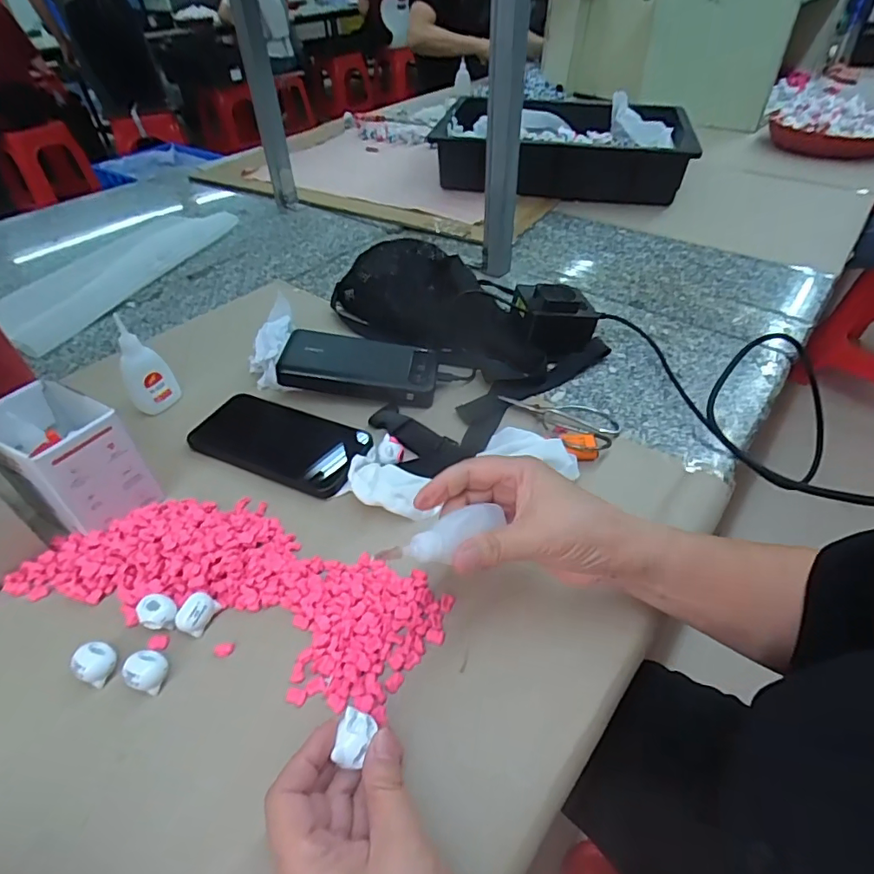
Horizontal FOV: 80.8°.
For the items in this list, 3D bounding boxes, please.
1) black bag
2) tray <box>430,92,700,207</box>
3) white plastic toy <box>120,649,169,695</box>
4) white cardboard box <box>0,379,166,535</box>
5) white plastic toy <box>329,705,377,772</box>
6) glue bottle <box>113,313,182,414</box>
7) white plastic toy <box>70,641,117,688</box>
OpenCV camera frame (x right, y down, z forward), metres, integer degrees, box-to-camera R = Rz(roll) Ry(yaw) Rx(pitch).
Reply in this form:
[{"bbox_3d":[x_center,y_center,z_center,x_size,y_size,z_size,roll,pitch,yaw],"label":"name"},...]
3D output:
[{"bbox_3d":[0.017,-0.147,0.584,0.304,0.071,0.126,31,52,30],"label":"black bag"},{"bbox_3d":[0.226,-0.532,0.956,0.427,0.101,0.346,6,45,10],"label":"tray"},{"bbox_3d":[-0.182,0.147,0.322,0.022,0.018,0.023,23,48,25],"label":"white plastic toy"},{"bbox_3d":[-0.285,0.020,0.398,0.093,0.093,0.076,25,49,26],"label":"white cardboard box"},{"bbox_3d":[-0.042,0.154,0.263,0.017,0.007,0.023,11,44,14],"label":"white plastic toy"},{"bbox_3d":[-0.282,-0.064,0.494,0.045,0.090,0.028,-28,49,-25],"label":"glue bottle"},{"bbox_3d":[-0.216,0.143,0.325,0.021,0.021,0.022,-1,43,1],"label":"white plastic toy"}]

